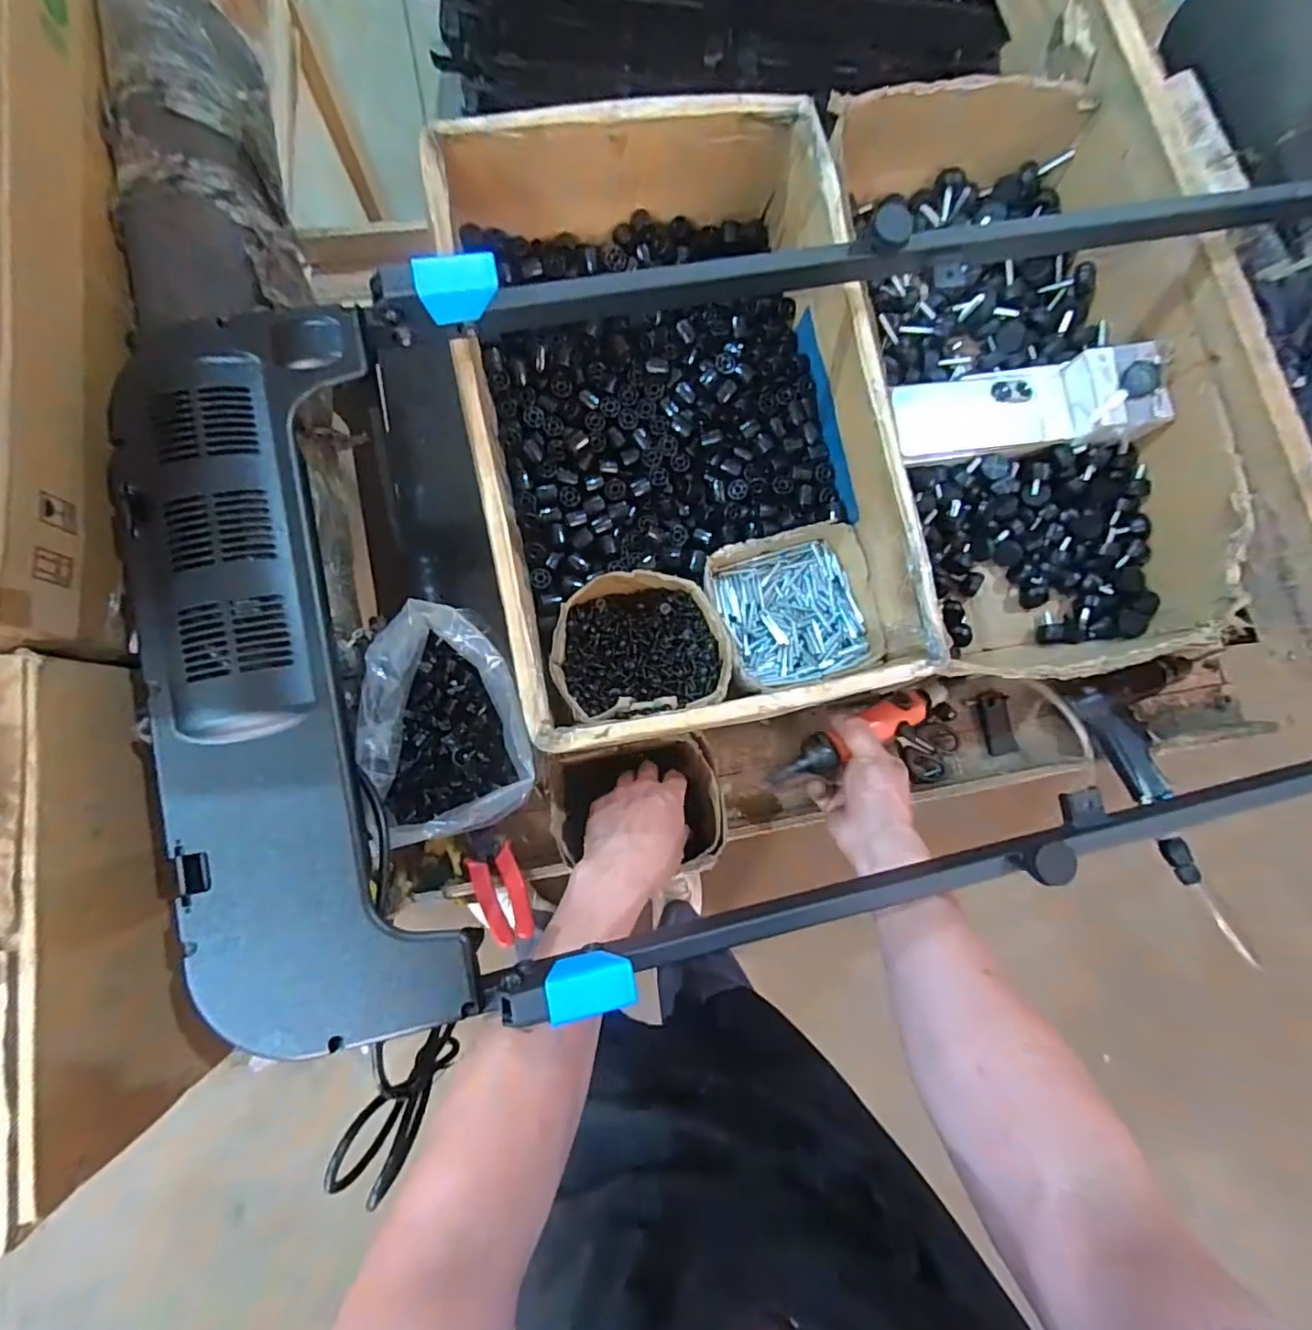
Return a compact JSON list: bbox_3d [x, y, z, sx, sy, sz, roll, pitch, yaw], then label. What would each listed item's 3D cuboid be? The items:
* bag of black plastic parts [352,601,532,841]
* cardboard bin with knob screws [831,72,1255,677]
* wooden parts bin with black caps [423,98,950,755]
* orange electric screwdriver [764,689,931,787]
[{"bbox_3d":[-0.170,0.045,0.487,0.121,0.073,0.179,-16,86,-6],"label":"bag of black plastic parts"},{"bbox_3d":[0.389,-0.296,0.633,0.292,0.145,0.600,-12,86,-6],"label":"cardboard bin with knob screws"},{"bbox_3d":[0.017,-0.209,0.564,0.338,0.158,0.518,-12,86,-6],"label":"wooden parts bin with black caps"},{"bbox_3d":[0.200,0.071,0.606,0.200,0.038,0.035,-20,86,-17],"label":"orange electric screwdriver"}]

